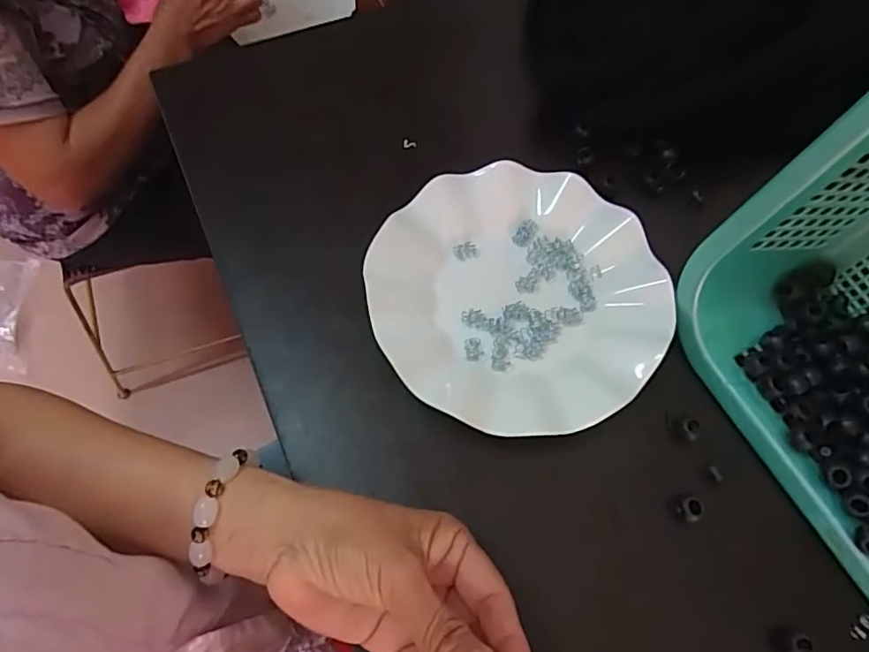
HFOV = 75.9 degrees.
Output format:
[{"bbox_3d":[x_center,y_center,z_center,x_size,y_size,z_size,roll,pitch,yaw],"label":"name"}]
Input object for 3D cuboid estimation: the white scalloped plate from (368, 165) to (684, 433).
[{"bbox_3d":[0.053,-0.022,0.355,0.179,0.026,0.179,1,67,-1],"label":"white scalloped plate"}]

